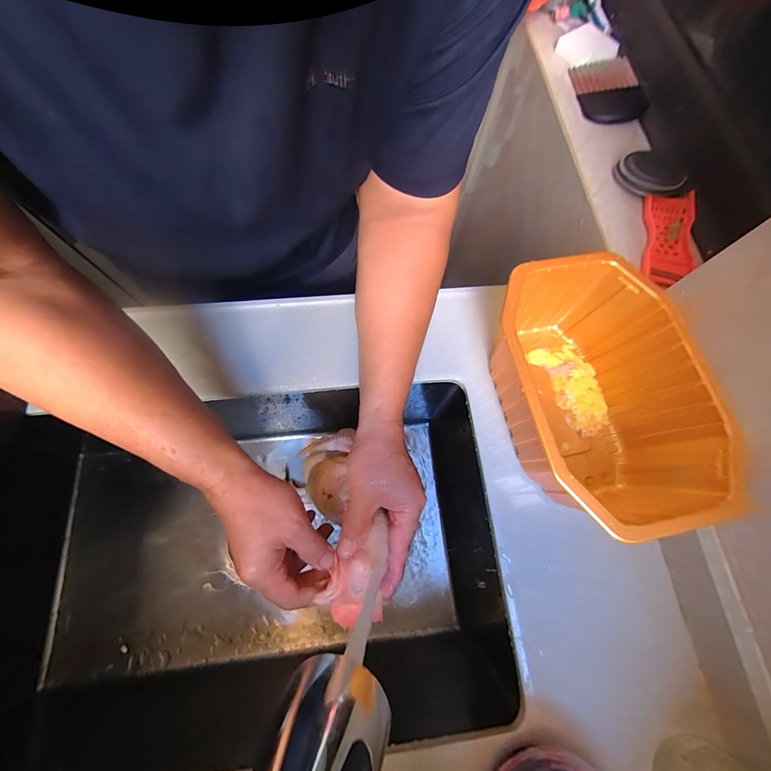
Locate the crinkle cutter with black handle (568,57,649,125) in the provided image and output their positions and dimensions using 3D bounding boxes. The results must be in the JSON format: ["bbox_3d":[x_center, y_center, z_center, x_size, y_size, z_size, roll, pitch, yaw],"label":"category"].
[{"bbox_3d":[0.330,-0.446,0.497,0.088,0.017,0.124,-6,72,-5],"label":"crinkle cutter with black handle"}]

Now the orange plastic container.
[{"bbox_3d":[0.202,0.009,0.344,0.165,0.115,0.247,-10,73,-6],"label":"orange plastic container"}]

